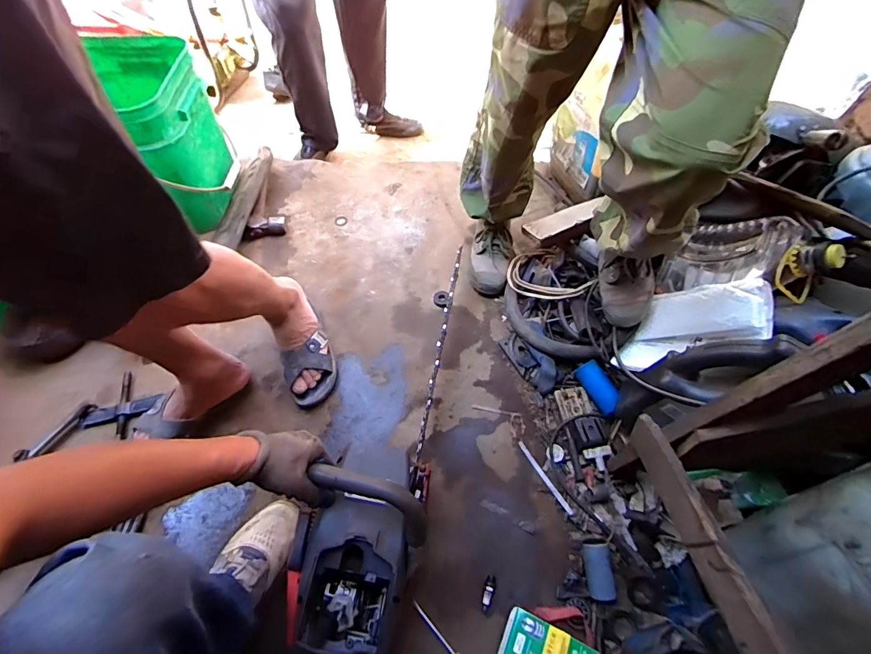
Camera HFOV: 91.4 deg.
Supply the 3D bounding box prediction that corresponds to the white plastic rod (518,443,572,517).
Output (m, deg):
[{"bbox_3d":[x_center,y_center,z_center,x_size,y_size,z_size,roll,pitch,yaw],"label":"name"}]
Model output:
[{"bbox_3d":[0.190,0.262,0.745,0.009,0.004,0.147,-24,49,-13],"label":"white plastic rod"}]

